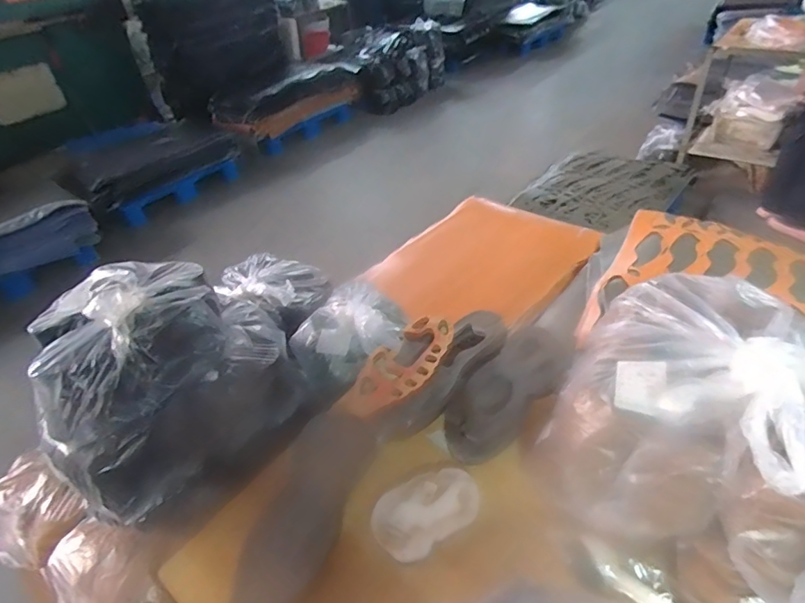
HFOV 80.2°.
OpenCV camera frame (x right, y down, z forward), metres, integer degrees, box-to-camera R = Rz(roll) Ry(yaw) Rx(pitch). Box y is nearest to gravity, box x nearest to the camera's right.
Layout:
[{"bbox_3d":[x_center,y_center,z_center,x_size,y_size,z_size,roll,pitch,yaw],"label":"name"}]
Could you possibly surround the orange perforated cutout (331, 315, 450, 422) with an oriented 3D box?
[{"bbox_3d":[0.001,0.110,0.777,0.100,0.040,0.224,30,53,36],"label":"orange perforated cutout"}]

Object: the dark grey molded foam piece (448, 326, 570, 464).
[{"bbox_3d":[0.172,0.147,0.778,0.112,0.047,0.266,30,69,36],"label":"dark grey molded foam piece"}]

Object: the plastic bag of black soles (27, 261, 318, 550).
[{"bbox_3d":[-0.357,0.144,0.777,0.362,0.384,0.223,-36,48,-29],"label":"plastic bag of black soles"}]

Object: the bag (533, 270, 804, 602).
[{"bbox_3d":[0.406,0.166,0.551,0.396,0.233,0.313,26,51,34],"label":"bag"}]

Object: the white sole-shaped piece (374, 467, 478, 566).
[{"bbox_3d":[0.035,0.303,0.694,0.153,0.021,0.093,-23,43,-17],"label":"white sole-shaped piece"}]

